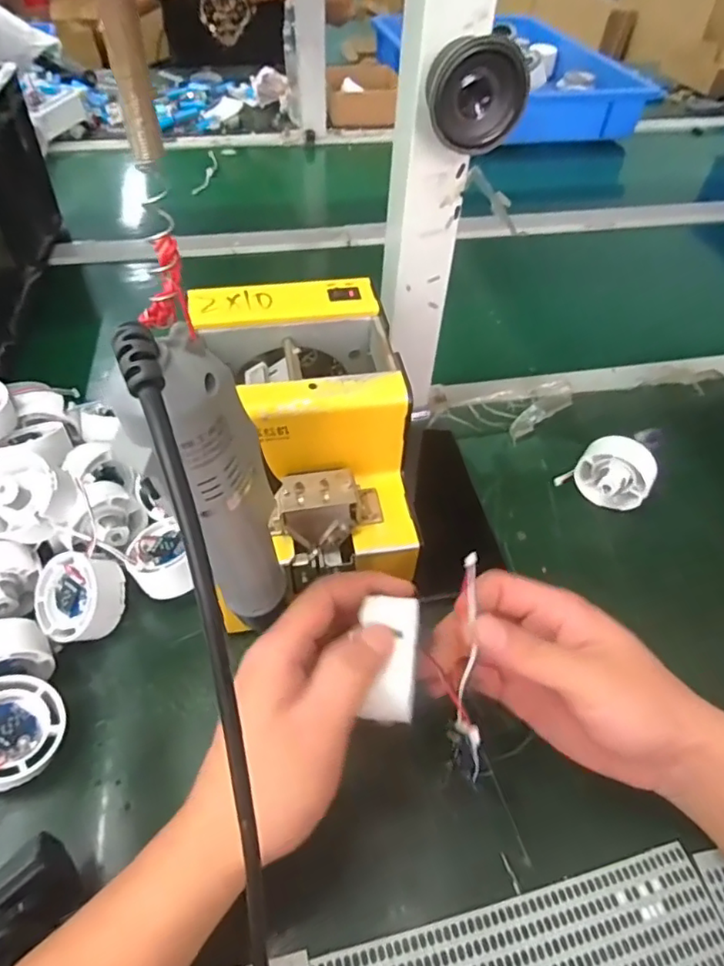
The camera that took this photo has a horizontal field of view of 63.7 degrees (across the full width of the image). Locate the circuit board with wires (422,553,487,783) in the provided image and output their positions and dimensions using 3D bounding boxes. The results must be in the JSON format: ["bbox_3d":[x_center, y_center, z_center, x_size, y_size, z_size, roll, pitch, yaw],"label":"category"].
[{"bbox_3d":[0.048,0.084,0.273,0.013,0.019,0.099,2,80,-3],"label":"circuit board with wires"}]

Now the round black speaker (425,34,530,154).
[{"bbox_3d":[0.062,-0.212,0.317,0.053,0.049,0.024,9,49,5],"label":"round black speaker"}]

